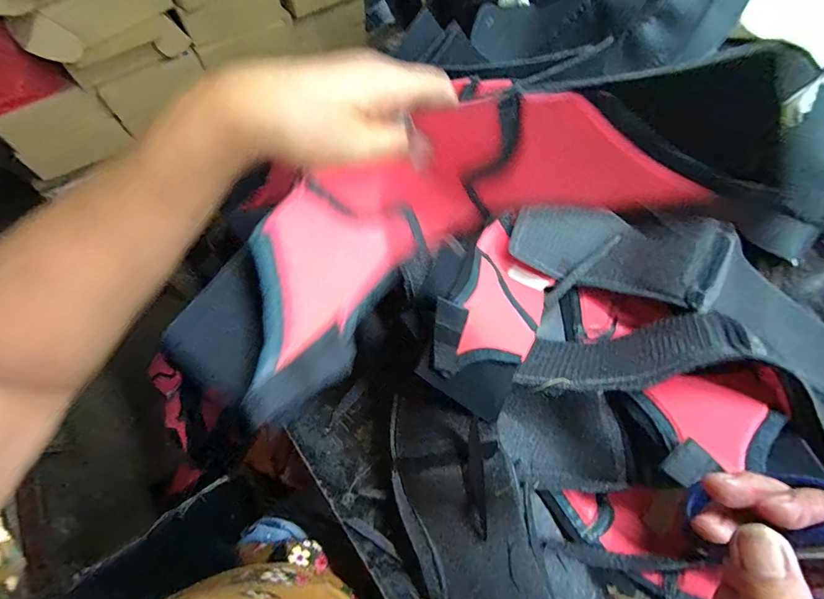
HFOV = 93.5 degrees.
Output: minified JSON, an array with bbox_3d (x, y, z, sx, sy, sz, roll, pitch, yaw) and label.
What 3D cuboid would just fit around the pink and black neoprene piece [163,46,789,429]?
[{"bbox_3d":[0.024,-0.045,0.237,0.308,0.118,0.132,-26,65,9],"label":"pink and black neoprene piece"}]

